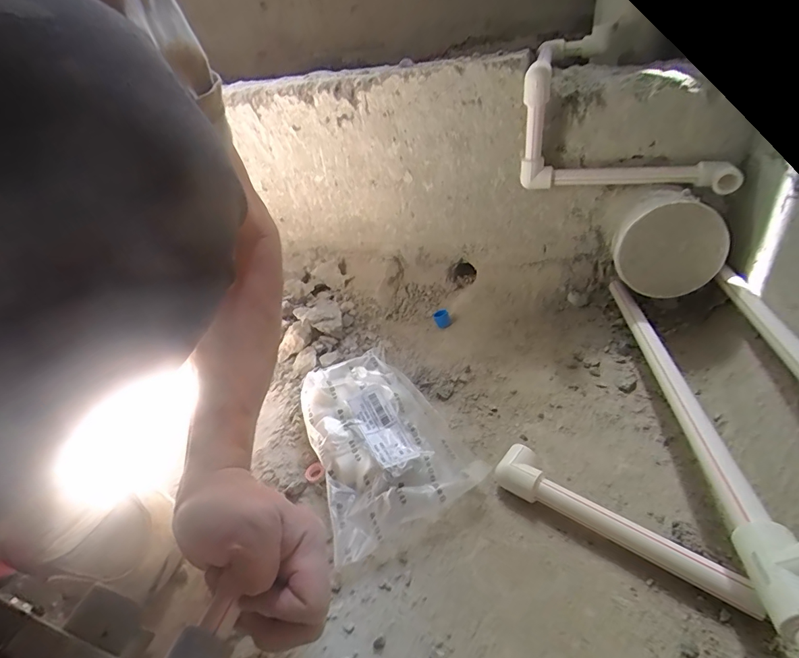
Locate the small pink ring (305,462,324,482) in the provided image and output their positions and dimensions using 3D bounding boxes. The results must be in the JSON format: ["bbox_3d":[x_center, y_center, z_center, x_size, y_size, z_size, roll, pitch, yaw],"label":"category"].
[{"bbox_3d":[-0.090,0.151,0.443,0.020,0.008,0.020,-5,34,3],"label":"small pink ring"}]

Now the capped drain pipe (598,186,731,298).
[{"bbox_3d":[0.318,-0.119,0.520,0.110,0.095,0.139,3,35,14],"label":"capped drain pipe"}]

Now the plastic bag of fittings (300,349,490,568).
[{"bbox_3d":[-0.025,0.108,0.444,0.144,0.047,0.219,-18,36,-15],"label":"plastic bag of fittings"}]

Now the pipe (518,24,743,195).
[{"bbox_3d":[0.279,-0.259,0.507,0.253,0.172,0.075,8,37,22],"label":"pipe"}]

